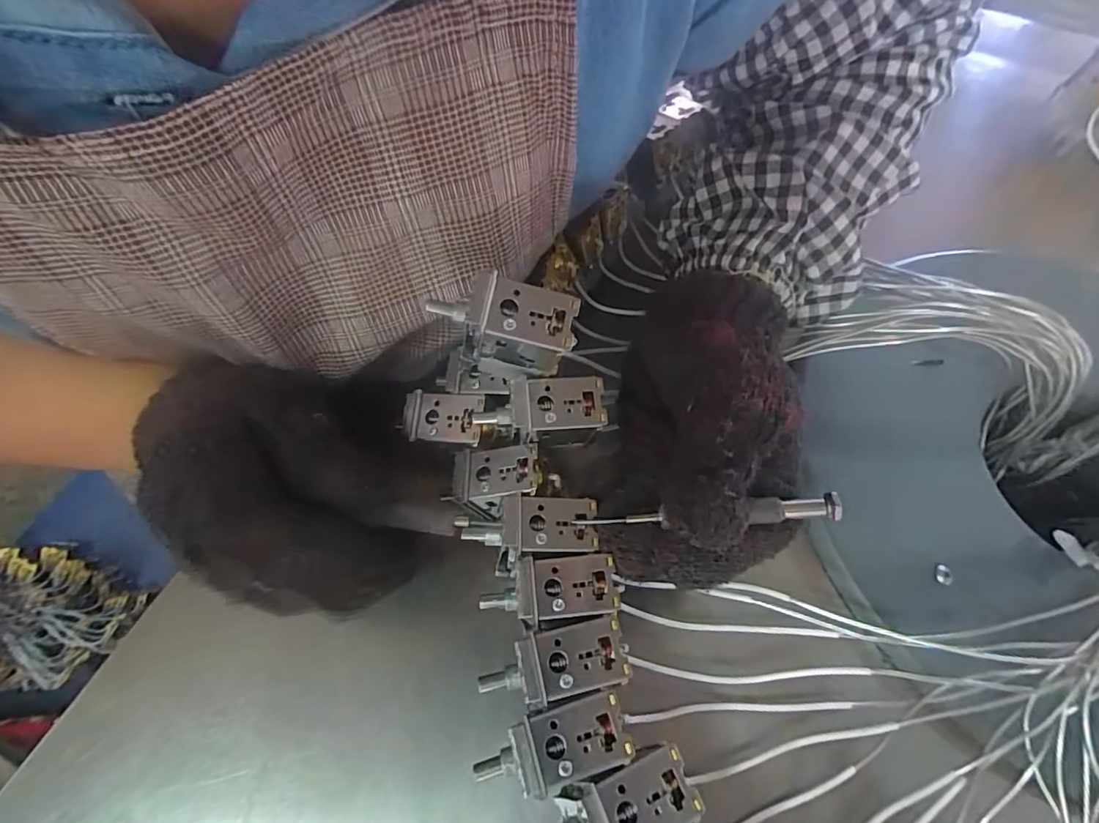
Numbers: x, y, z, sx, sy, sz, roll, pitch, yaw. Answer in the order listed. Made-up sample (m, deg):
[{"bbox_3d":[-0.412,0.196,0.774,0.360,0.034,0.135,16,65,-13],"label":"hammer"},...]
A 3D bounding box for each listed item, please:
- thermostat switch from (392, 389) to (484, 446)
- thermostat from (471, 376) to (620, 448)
[{"bbox_3d":[-0.044,0.003,0.234,0.035,0.014,0.022,8,83,18],"label":"thermostat switch"},{"bbox_3d":[-0.003,0.001,0.214,0.055,0.017,0.026,-4,63,-3],"label":"thermostat"}]

